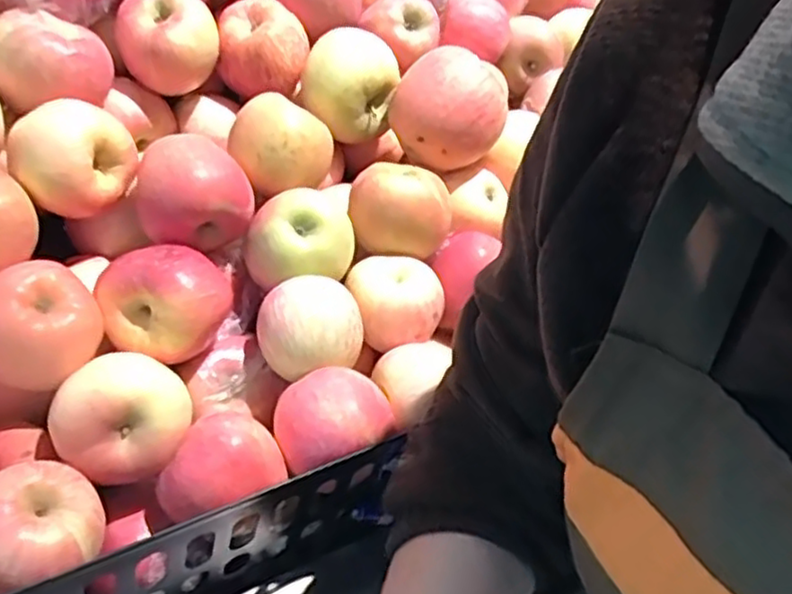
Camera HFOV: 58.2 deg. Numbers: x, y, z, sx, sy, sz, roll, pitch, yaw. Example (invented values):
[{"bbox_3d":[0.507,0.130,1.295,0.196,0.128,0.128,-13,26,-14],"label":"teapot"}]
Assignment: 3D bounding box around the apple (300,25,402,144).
[{"bbox_3d":[-0.038,-0.171,0.578,0.075,0.071,0.065,6,38,-8],"label":"apple"}]

